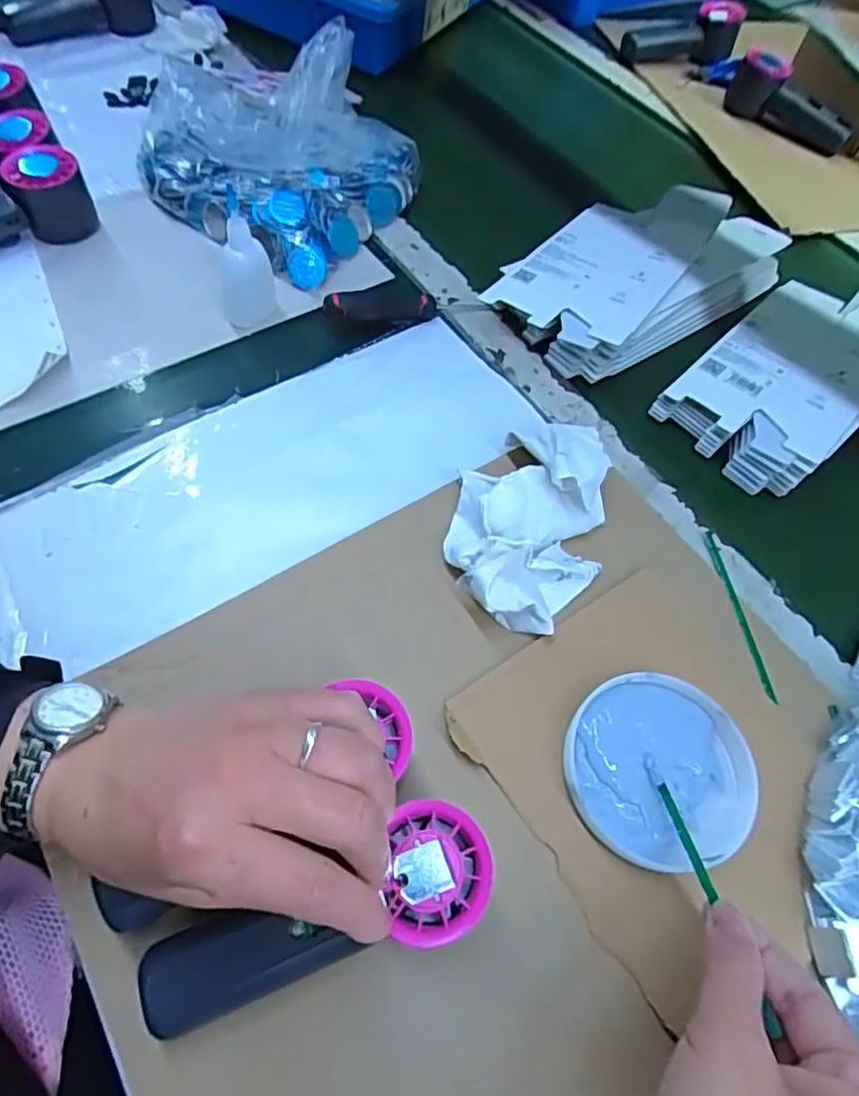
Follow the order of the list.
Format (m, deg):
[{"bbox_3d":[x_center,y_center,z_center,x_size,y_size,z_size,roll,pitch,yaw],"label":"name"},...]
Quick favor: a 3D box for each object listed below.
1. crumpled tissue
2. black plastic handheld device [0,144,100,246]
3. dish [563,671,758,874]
[{"bbox_3d":[0.066,-0.025,0.406,0.099,0.044,0.157,11,61,3],"label":"crumpled tissue"},{"bbox_3d":[-0.359,-0.272,0.508,0.154,0.054,0.045,-31,67,-19],"label":"black plastic handheld device"},{"bbox_3d":[0.126,0.121,0.345,0.103,0.015,0.097,2,61,-3],"label":"dish"}]

